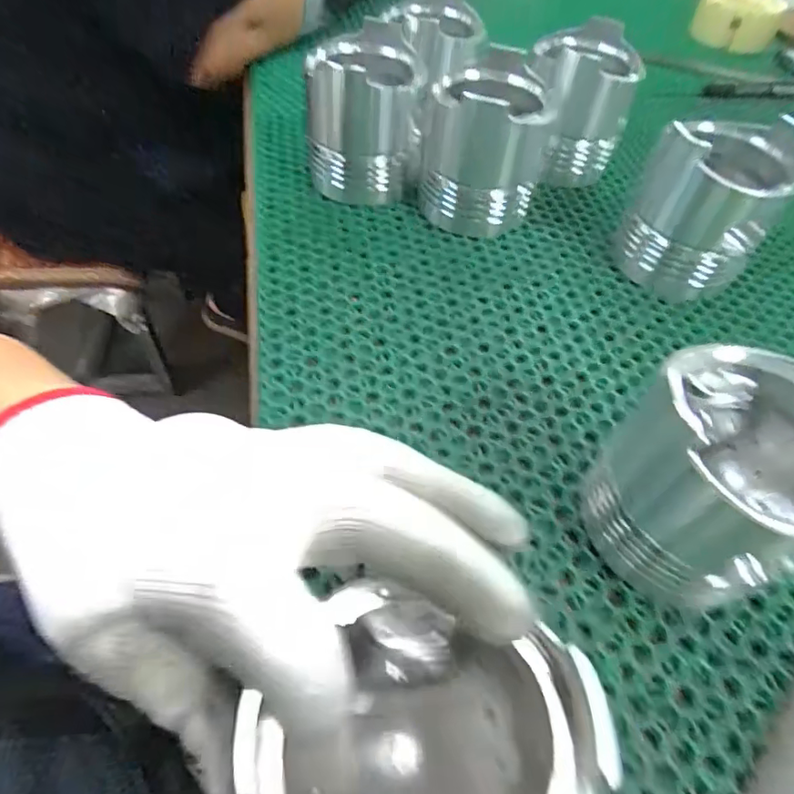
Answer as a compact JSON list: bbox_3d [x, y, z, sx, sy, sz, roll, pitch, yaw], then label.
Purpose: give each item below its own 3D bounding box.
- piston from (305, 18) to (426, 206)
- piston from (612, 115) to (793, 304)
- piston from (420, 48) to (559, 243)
[{"bbox_3d":[-0.025,-0.215,0.407,0.080,0.099,0.090,2,53,-2],"label":"piston"},{"bbox_3d":[0.205,-0.128,0.356,0.081,0.096,0.086,31,57,19],"label":"piston"},{"bbox_3d":[0.064,-0.186,0.392,0.086,0.093,0.098,6,53,2],"label":"piston"}]

